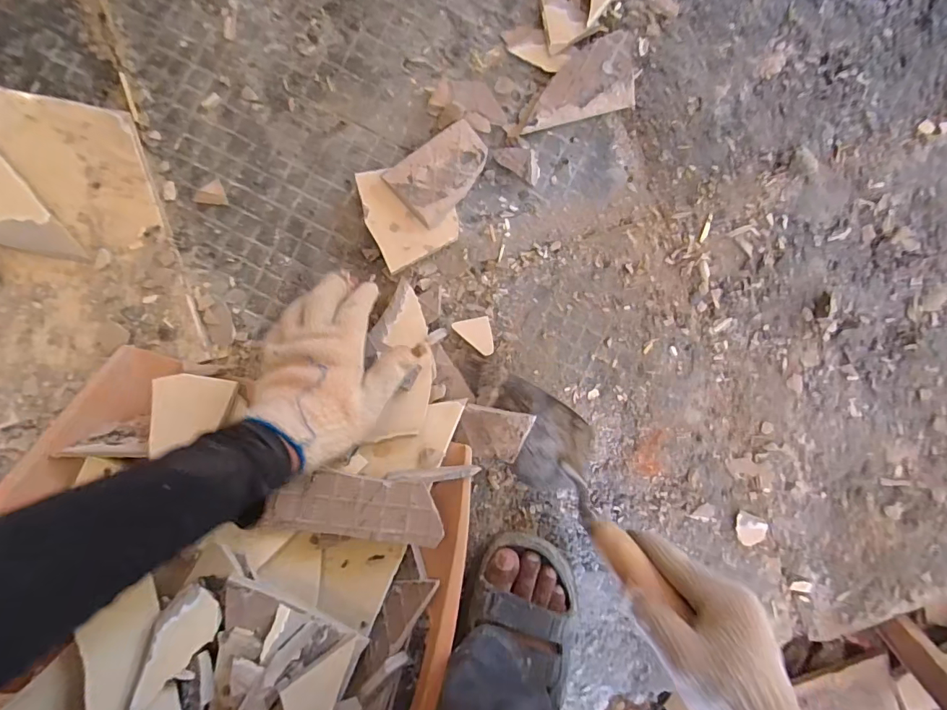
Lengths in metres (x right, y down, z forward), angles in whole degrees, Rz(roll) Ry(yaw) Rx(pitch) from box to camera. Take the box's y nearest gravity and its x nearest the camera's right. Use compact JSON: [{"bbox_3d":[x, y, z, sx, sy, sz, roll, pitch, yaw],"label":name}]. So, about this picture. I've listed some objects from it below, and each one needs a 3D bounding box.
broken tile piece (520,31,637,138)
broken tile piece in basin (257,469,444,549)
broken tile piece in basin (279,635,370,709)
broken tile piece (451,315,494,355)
[{"bbox_3d":[0.112,-0.289,0.487,0.132,0.015,0.075,-16,90,-2],"label":"broken tile piece"},{"bbox_3d":[-0.099,0.135,0.403,0.148,0.006,0.054,12,89,-14],"label":"broken tile piece in basin"},{"bbox_3d":[-0.105,0.249,0.339,0.067,0.004,0.046,-22,96,-32],"label":"broken tile piece in basin"},{"bbox_3d":[0.001,-0.018,0.481,0.038,0.011,0.040,-11,90,-2],"label":"broken tile piece"}]

